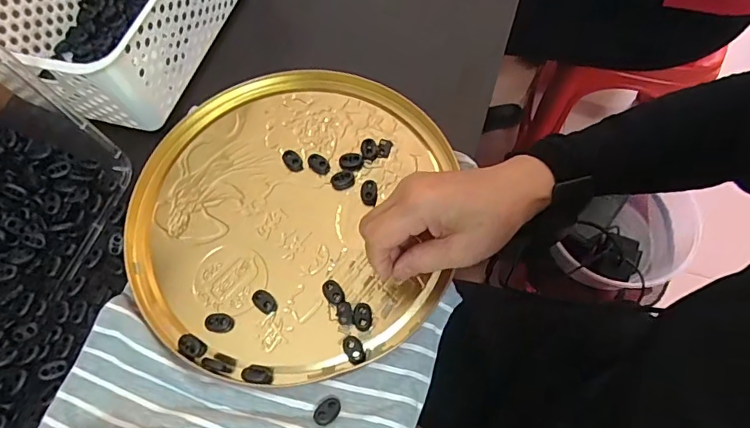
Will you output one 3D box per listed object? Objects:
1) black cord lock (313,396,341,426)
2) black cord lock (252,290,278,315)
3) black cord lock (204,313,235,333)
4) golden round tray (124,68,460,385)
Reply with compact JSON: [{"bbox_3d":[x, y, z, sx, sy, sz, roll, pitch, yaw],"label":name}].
[{"bbox_3d":[-0.036,0.147,0.368,0.022,0.005,0.016,-42,69,-15],"label":"black cord lock"},{"bbox_3d":[-0.091,0.073,0.407,0.015,0.005,0.022,-41,69,-15],"label":"black cord lock"},{"bbox_3d":[-0.128,0.089,0.404,0.022,0.006,0.016,12,66,9],"label":"black cord lock"},{"bbox_3d":[-0.078,-0.006,0.440,0.269,0.014,0.284,-1,64,3],"label":"golden round tray"}]

